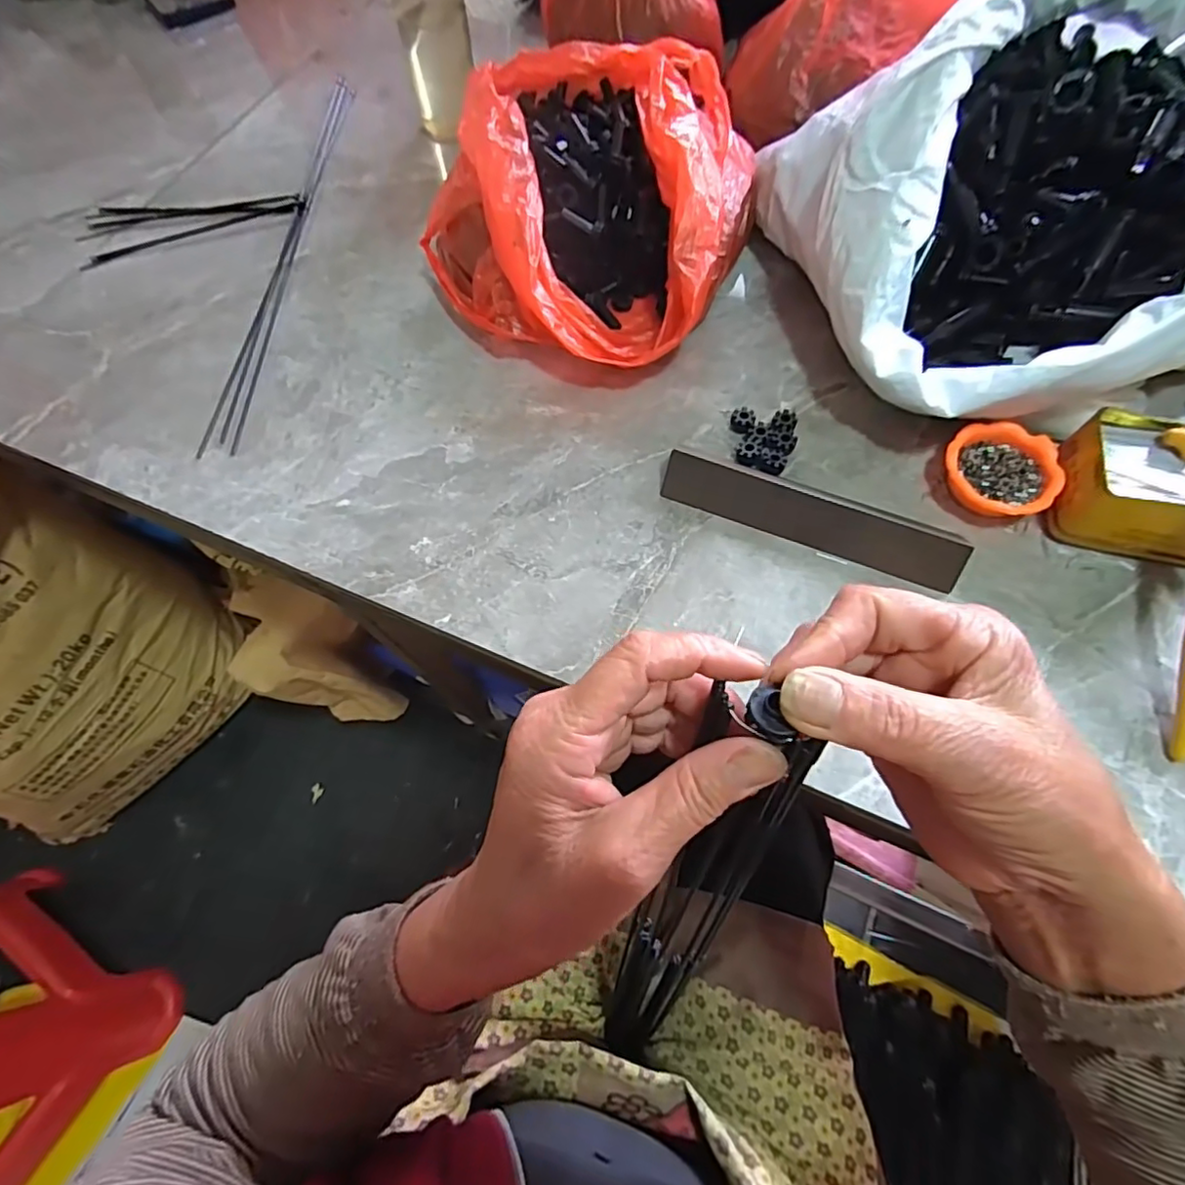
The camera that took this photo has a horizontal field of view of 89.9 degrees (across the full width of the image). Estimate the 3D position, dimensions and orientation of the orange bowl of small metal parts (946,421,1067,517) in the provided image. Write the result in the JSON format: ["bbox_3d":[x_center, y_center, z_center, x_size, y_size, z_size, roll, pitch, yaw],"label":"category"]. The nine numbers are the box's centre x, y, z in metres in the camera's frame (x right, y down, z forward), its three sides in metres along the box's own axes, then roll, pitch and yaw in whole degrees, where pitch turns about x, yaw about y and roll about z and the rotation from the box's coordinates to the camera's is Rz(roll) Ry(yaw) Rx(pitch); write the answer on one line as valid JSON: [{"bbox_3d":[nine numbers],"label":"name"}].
[{"bbox_3d":[0.304,-0.092,0.444,0.075,0.021,0.076,-1,66,2],"label":"orange bowl of small metal parts"}]

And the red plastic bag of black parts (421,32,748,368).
[{"bbox_3d":[-0.001,-0.343,0.524,0.253,0.103,0.281,21,69,11],"label":"red plastic bag of black parts"}]

